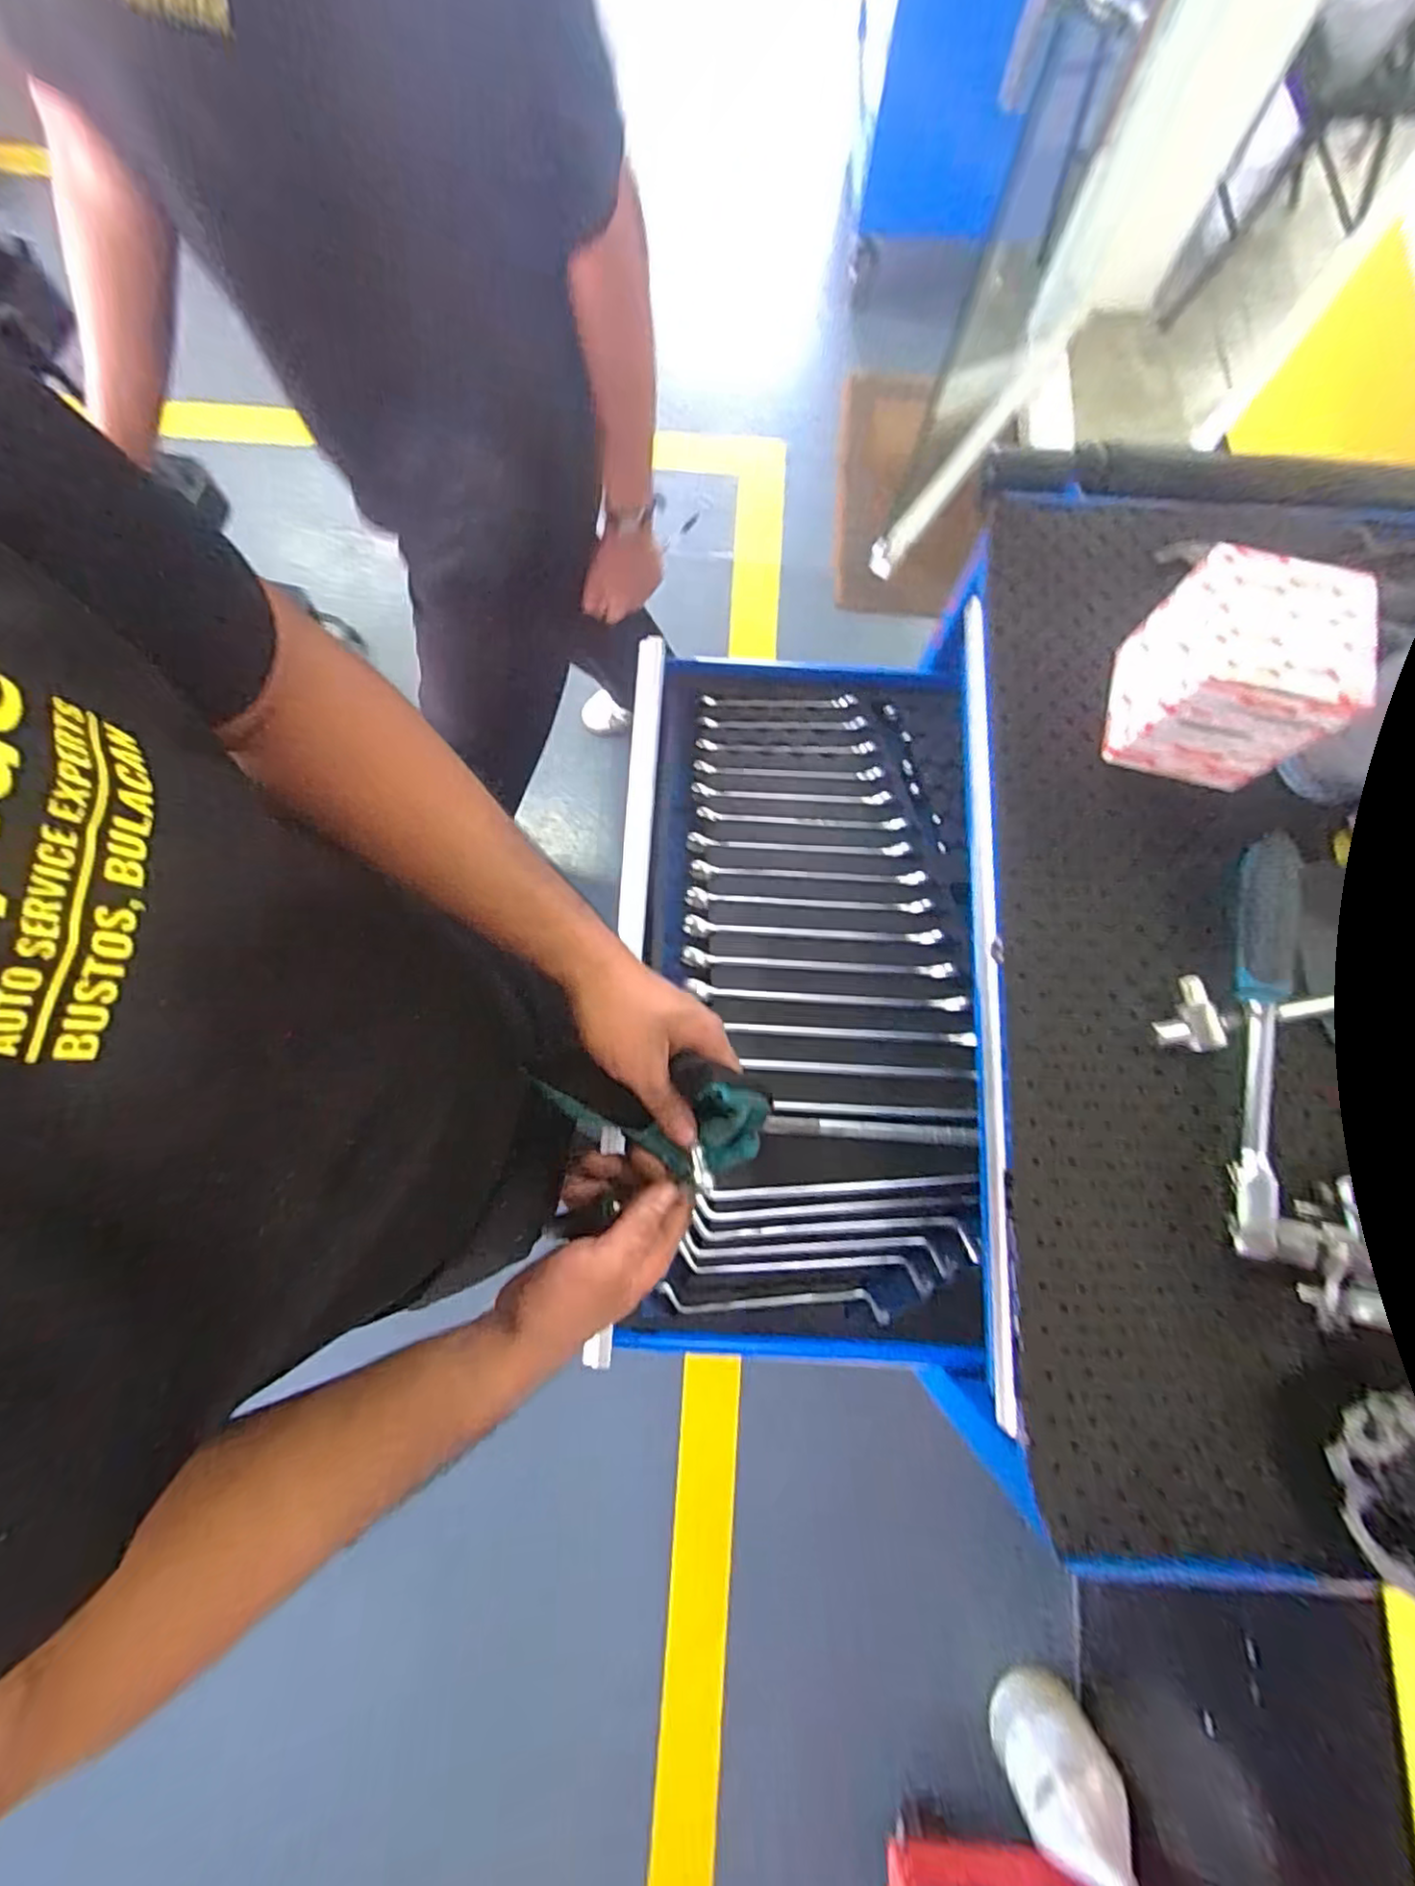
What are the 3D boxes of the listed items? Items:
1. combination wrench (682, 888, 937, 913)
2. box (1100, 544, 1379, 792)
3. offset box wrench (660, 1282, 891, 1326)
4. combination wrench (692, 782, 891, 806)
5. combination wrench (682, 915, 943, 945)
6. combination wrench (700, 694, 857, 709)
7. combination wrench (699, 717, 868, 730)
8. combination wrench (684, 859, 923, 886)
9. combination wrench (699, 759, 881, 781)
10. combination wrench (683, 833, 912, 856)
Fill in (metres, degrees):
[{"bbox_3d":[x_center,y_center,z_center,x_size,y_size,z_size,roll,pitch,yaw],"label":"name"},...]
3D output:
[{"bbox_3d":[0.088,-0.037,0.587,0.215,0.009,0.017,2,78,-1],"label":"combination wrench"},{"bbox_3d":[0.323,-0.169,0.415,0.095,0.095,0.097,16,78,2],"label":"box"},{"bbox_3d":[0.052,0.279,0.518,0.176,0.006,0.022,3,78,0],"label":"offset box wrench"},{"bbox_3d":[0.078,-0.136,0.611,0.179,0.006,0.013,3,78,-1],"label":"combination wrench"},{"bbox_3d":[0.091,-0.010,0.579,0.222,0.008,0.017,2,78,-1],"label":"combination wrench"},{"bbox_3d":[0.068,-0.227,0.629,0.145,0.006,0.011,0,78,-1],"label":"combination wrench"},{"bbox_3d":[0.071,-0.206,0.625,0.154,0.007,0.011,1,78,-1],"label":"combination wrench"},{"bbox_3d":[0.089,-0.060,0.593,0.208,0.008,0.016,4,78,0],"label":"combination wrench"},{"bbox_3d":[0.075,-0.159,0.615,0.173,0.008,0.012,3,78,-1],"label":"combination wrench"},{"bbox_3d":[0.082,-0.087,0.600,0.198,0.005,0.016,3,78,-1],"label":"combination wrench"}]

